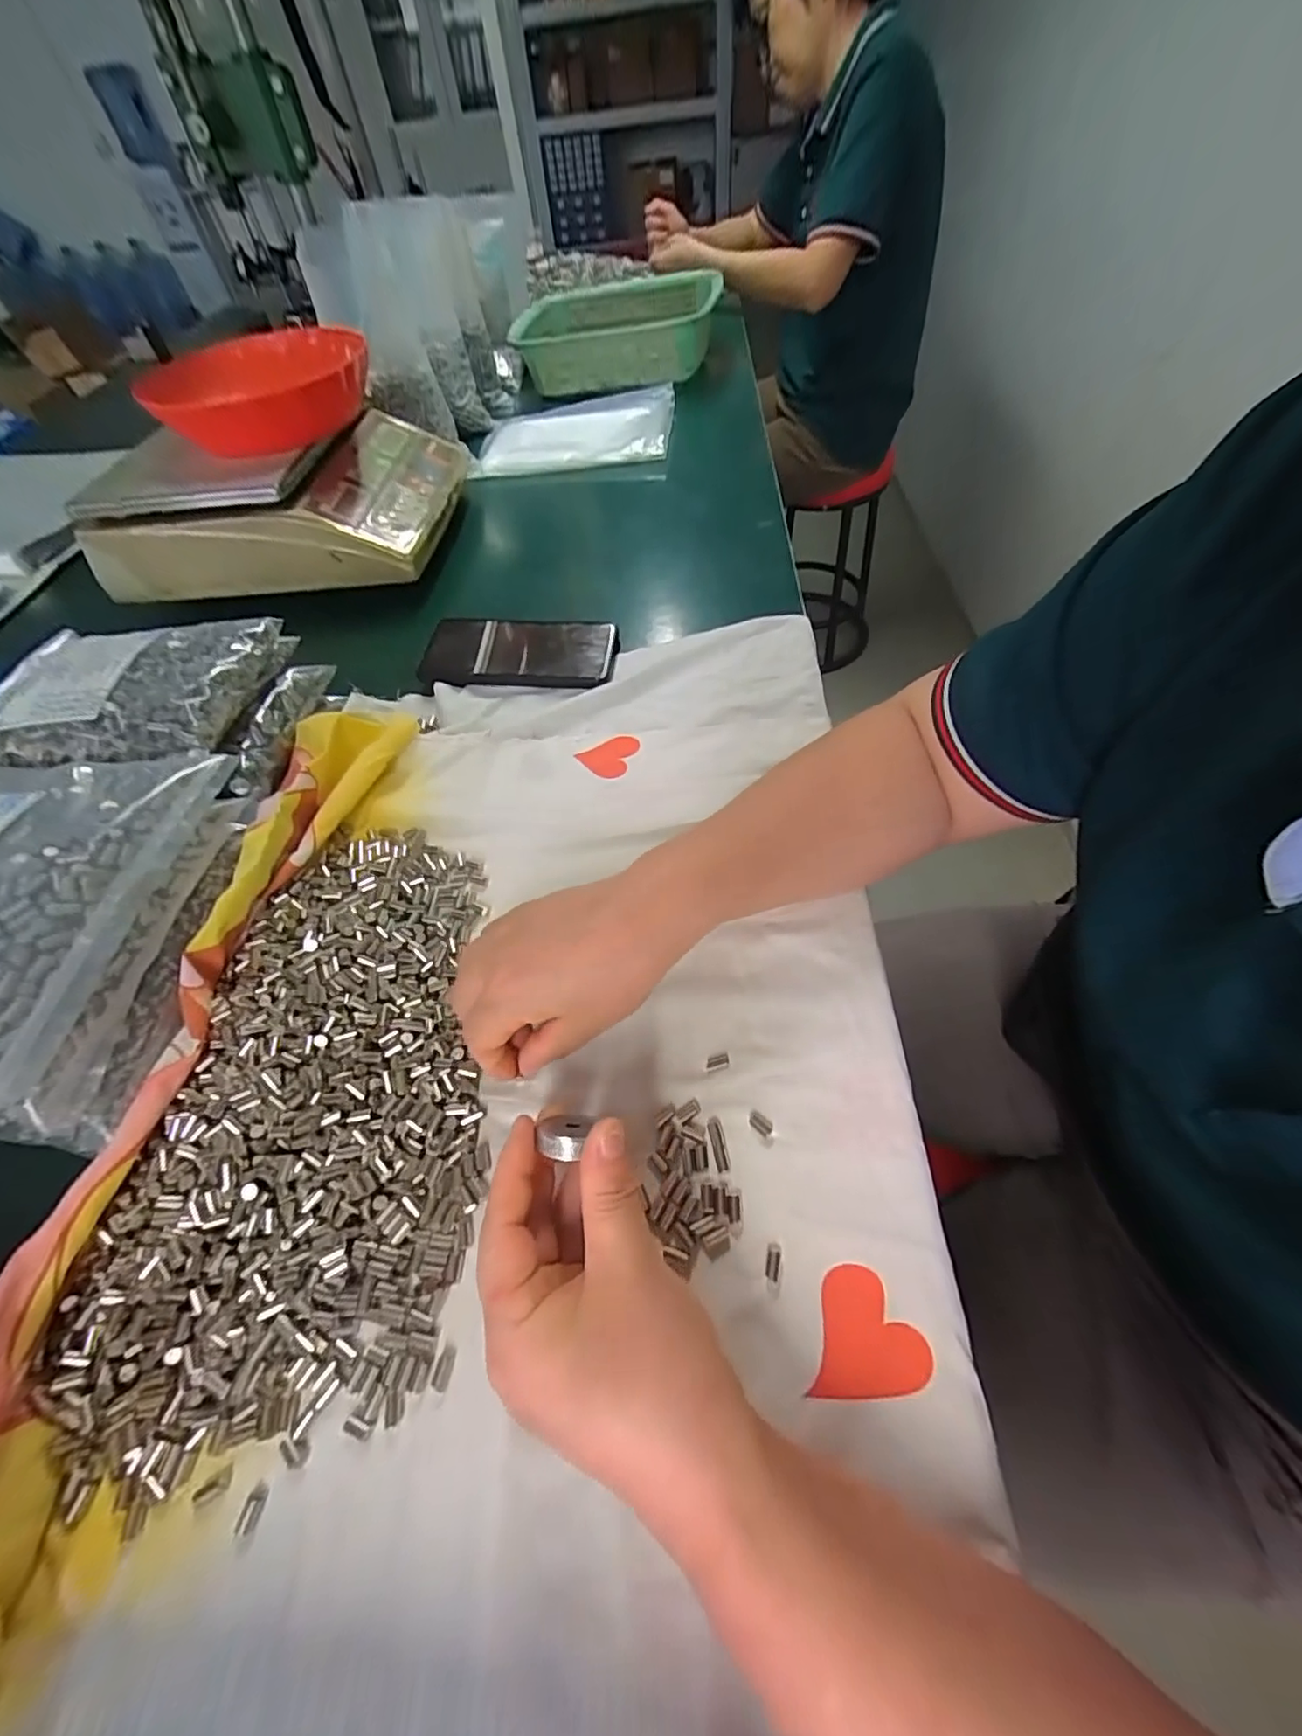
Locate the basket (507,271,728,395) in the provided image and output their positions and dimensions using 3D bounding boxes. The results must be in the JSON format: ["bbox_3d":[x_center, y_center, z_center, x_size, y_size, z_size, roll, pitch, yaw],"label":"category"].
[{"bbox_3d":[-0.050,-0.766,0.858,0.288,0.091,0.239,-5,55,2],"label":"basket"}]

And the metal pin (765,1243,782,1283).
[{"bbox_3d":[0.051,0.164,0.245,0.006,0.004,0.013,10,57,12],"label":"metal pin"}]

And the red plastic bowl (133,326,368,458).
[{"bbox_3d":[-0.373,-0.464,0.577,0.192,0.059,0.164,-17,55,-7],"label":"red plastic bowl"}]

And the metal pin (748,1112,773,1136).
[{"bbox_3d":[0.052,0.121,0.277,0.012,0.004,0.007,30,63,23],"label":"metal pin"}]

